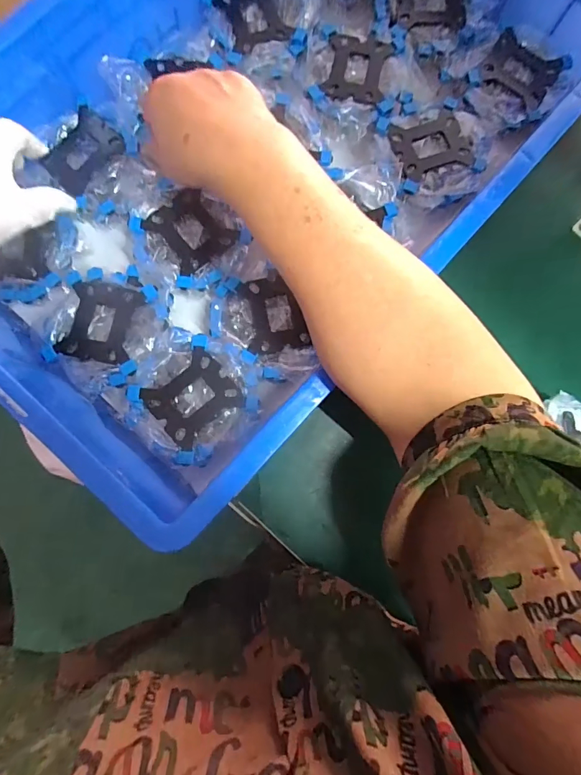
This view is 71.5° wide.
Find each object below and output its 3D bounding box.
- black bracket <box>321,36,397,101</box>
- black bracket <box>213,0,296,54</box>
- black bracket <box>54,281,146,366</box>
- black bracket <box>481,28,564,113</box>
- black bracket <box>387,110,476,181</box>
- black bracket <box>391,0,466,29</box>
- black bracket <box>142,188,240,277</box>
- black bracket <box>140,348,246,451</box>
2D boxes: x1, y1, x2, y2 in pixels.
[{"bbox_3d":[0.069,-0.329,0.417,0.063,0.004,0.071,13,86,0],"label":"black bracket"},{"bbox_3d":[-0.038,-0.388,0.419,0.064,0.008,0.070,-18,86,-2],"label":"black bracket"},{"bbox_3d":[-0.173,-0.061,0.372,0.064,0.006,0.073,10,80,6],"label":"black bracket"},{"bbox_3d":[0.239,-0.329,0.418,0.070,0.006,0.071,32,86,2],"label":"black bracket"},{"bbox_3d":[0.144,-0.244,0.406,0.076,0.006,0.062,-17,86,-2],"label":"black bracket"},{"bbox_3d":[0.147,-0.411,0.431,0.078,0.006,0.062,0,86,-1],"label":"black bracket"},{"bbox_3d":[-0.096,-0.151,0.389,0.064,0.005,0.071,-39,87,-3],"label":"black bracket"},{"bbox_3d":[-0.087,0.009,0.363,0.073,0.005,0.065,-41,87,-4],"label":"black bracket"}]

